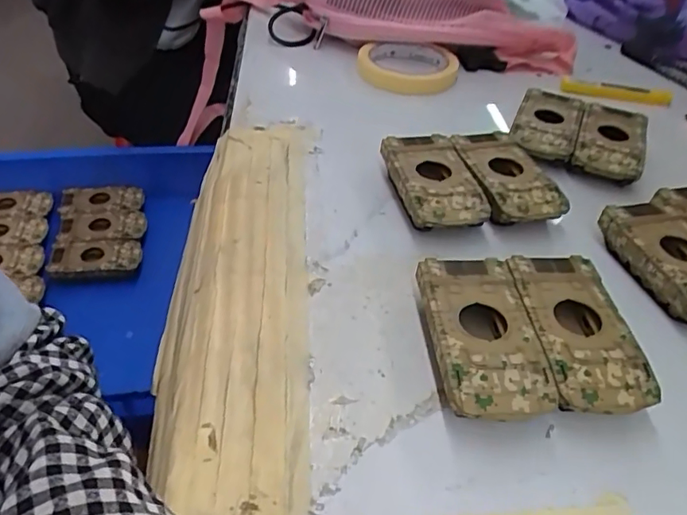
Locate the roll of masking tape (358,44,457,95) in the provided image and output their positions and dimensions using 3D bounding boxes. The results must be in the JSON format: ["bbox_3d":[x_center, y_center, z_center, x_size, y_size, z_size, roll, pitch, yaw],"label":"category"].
[{"bbox_3d":[0.063,-0.189,0.554,0.095,0.027,0.103,3,41,-3],"label":"roll of masking tape"}]

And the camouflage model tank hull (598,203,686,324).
[{"bbox_3d":[0.203,0.007,0.340,0.049,0.028,0.092,-9,44,-16],"label":"camouflage model tank hull"}]

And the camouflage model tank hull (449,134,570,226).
[{"bbox_3d":[0.113,-0.051,0.398,0.050,0.029,0.091,-7,43,-14],"label":"camouflage model tank hull"}]

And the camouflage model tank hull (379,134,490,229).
[{"bbox_3d":[0.061,-0.050,0.388,0.049,0.027,0.091,-6,43,-13],"label":"camouflage model tank hull"}]

